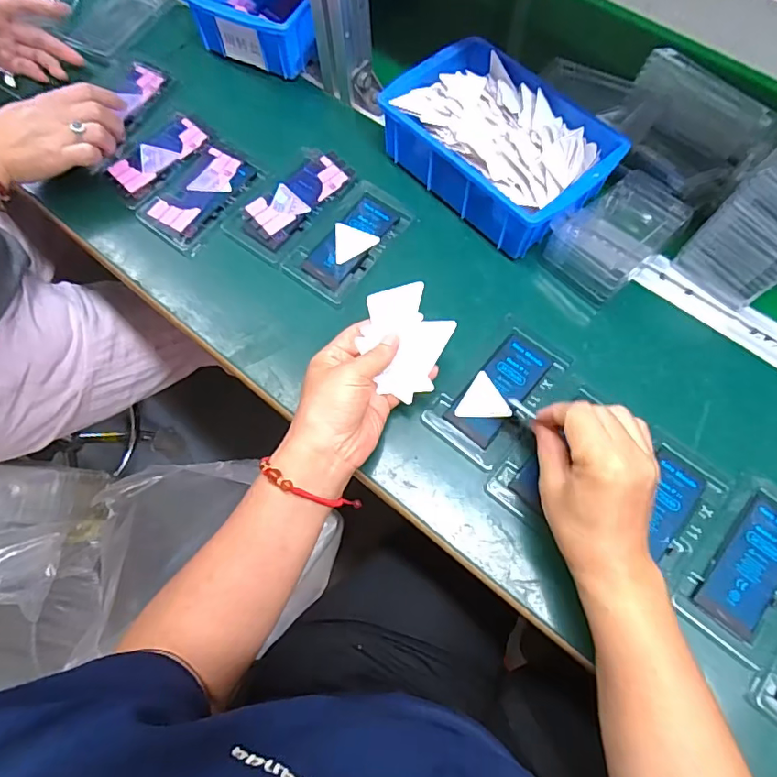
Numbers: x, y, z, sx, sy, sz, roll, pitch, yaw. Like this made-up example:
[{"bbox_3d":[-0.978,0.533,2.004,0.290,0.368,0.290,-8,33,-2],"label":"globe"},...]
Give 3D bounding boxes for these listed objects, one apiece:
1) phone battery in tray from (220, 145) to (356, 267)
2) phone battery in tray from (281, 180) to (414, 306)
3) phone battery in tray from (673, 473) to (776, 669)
[{"bbox_3d":[-0.094,-0.187,0.509,0.071,0.006,0.133,37,75,13],"label":"phone battery in tray"},{"bbox_3d":[-0.036,-0.142,0.491,0.069,0.005,0.126,34,74,13],"label":"phone battery in tray"},{"bbox_3d":[0.272,0.130,0.383,0.075,0.004,0.127,36,75,13],"label":"phone battery in tray"}]

